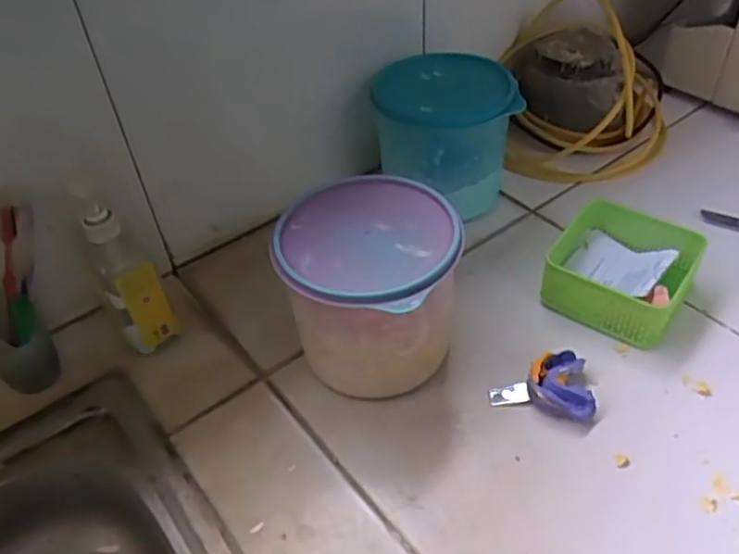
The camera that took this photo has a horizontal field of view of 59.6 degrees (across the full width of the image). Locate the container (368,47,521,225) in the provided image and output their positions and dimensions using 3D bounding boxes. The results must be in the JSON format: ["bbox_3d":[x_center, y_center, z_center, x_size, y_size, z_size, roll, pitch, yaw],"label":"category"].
[{"bbox_3d":[0.092,-0.168,0.804,0.154,0.164,0.145,-2,45,2],"label":"container"}]

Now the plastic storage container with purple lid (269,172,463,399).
[{"bbox_3d":[0.002,0.015,0.623,0.155,0.159,0.158,-3,44,3],"label":"plastic storage container with purple lid"}]

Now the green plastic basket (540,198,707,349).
[{"bbox_3d":[0.270,-0.006,0.693,0.139,0.061,0.136,25,52,28],"label":"green plastic basket"}]

